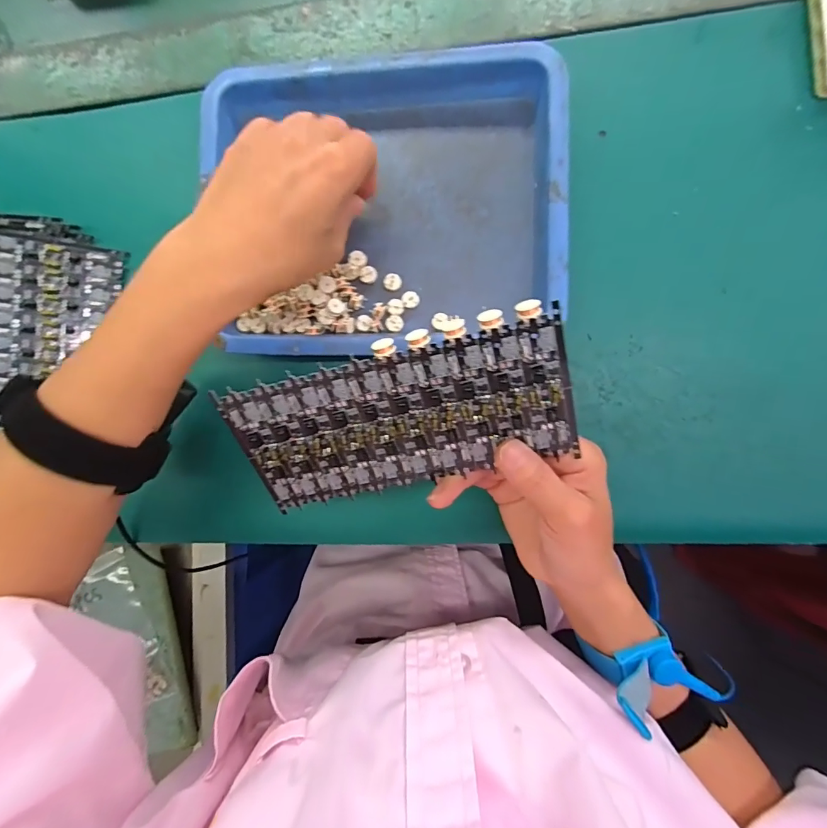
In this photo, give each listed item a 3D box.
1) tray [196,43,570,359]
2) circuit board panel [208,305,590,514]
[{"bbox_3d":[-0.018,-0.127,0.274,0.209,0.025,0.175,-2,89,8],"label":"tray"},{"bbox_3d":[-0.007,0.005,0.218,0.160,0.004,0.075,-13,121,12],"label":"circuit board panel"}]

